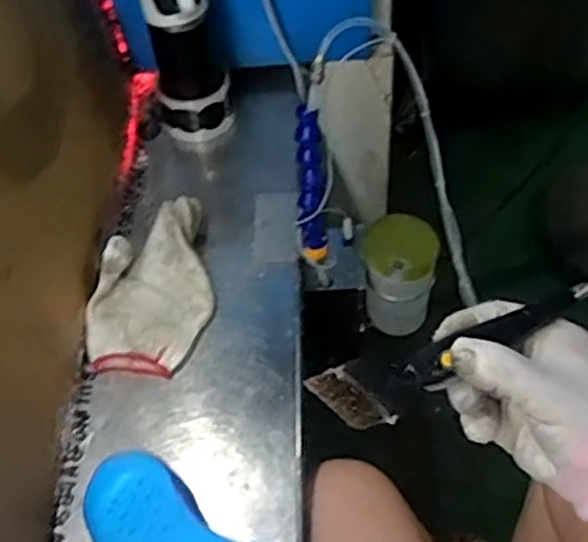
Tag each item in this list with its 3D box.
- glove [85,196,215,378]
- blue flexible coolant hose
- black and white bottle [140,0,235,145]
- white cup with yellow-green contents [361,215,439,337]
[{"bbox_3d":[-0.131,0.009,0.682,0.107,0.059,0.168,4,54,7],"label":"glove"},{"bbox_3d":[0.016,-0.076,0.678,0.024,0.148,0.025,-2,30,3],"label":"blue flexible coolant hose"},{"bbox_3d":[-0.110,-0.221,0.756,0.073,0.214,0.064,-11,54,-4],"label":"black and white bottle"},{"bbox_3d":[0.114,0.004,0.804,0.075,0.129,0.067,5,54,8],"label":"white cup with yellow-green contents"}]

